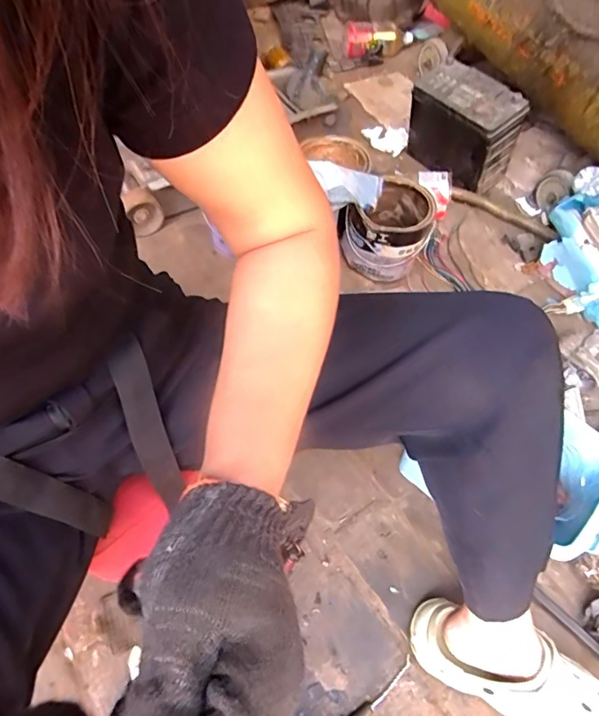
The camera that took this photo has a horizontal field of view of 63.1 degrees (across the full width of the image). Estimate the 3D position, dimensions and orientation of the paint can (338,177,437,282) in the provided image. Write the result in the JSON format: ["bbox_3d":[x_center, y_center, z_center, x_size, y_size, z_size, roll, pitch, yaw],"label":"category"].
[{"bbox_3d":[0.191,-0.261,1.001,0.142,0.140,0.149,-39,67,-24],"label":"paint can"}]

